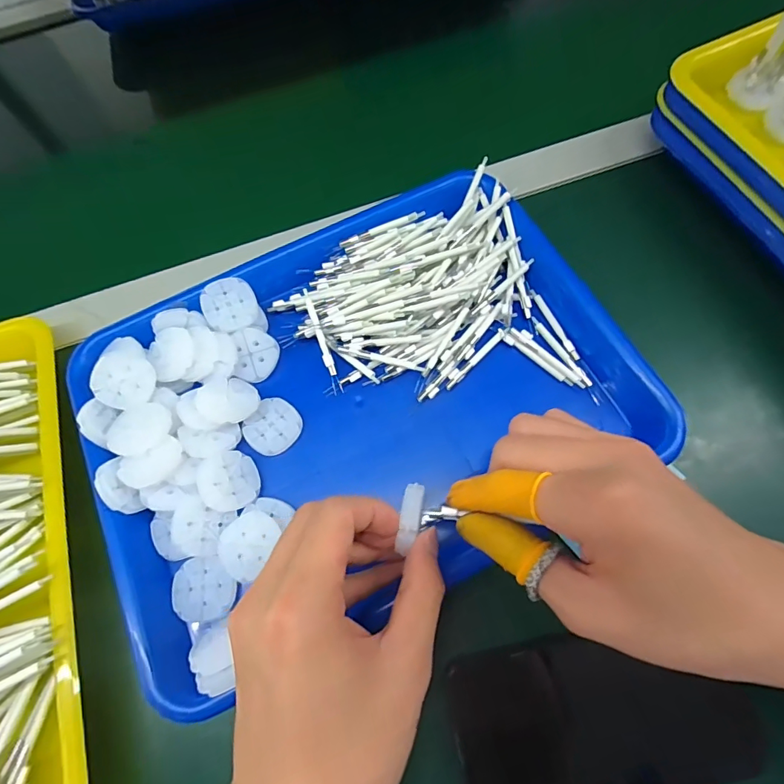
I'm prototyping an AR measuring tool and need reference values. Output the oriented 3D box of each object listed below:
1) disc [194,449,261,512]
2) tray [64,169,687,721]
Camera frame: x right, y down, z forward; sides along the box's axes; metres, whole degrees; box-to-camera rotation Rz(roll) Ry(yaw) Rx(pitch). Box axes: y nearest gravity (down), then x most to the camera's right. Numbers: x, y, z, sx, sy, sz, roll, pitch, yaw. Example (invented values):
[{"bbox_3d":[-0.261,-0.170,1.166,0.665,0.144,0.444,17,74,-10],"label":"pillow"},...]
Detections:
[{"bbox_3d":[-0.097,0.052,0.266,0.034,0.004,0.034,-3,68,-31],"label":"disc"},{"bbox_3d":[-0.021,-0.002,0.283,0.322,0.039,0.234,-27,69,-7],"label":"tray"}]

